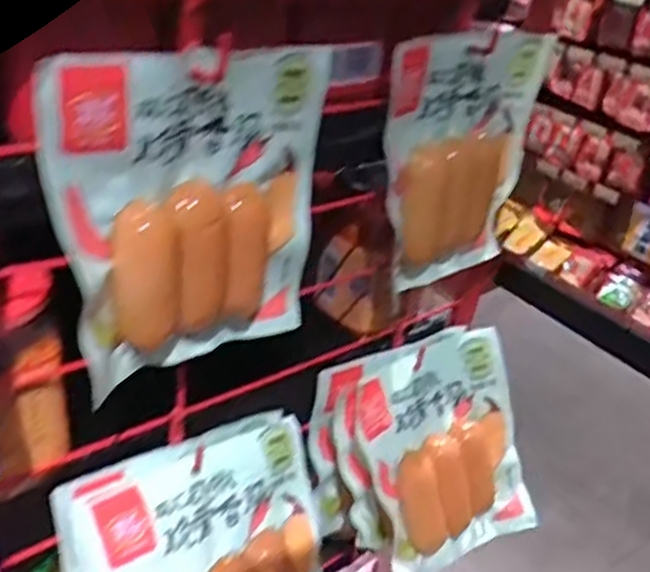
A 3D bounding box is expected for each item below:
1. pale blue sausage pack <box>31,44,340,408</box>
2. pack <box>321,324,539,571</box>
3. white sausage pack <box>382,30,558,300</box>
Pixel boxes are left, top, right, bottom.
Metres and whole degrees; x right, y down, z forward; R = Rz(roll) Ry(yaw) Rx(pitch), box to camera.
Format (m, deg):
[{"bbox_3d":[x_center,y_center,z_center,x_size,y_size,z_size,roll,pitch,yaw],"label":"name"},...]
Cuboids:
[{"bbox_3d":[-0.053,-0.031,0.323,0.129,0.137,0.020,-21,40,-39],"label":"pale blue sausage pack"},{"bbox_3d":[0.075,0.111,0.499,0.123,0.150,0.031,-19,8,-29],"label":"pack"},{"bbox_3d":[0.076,-0.070,0.421,0.118,0.143,0.018,-20,40,-38],"label":"white sausage pack"}]

